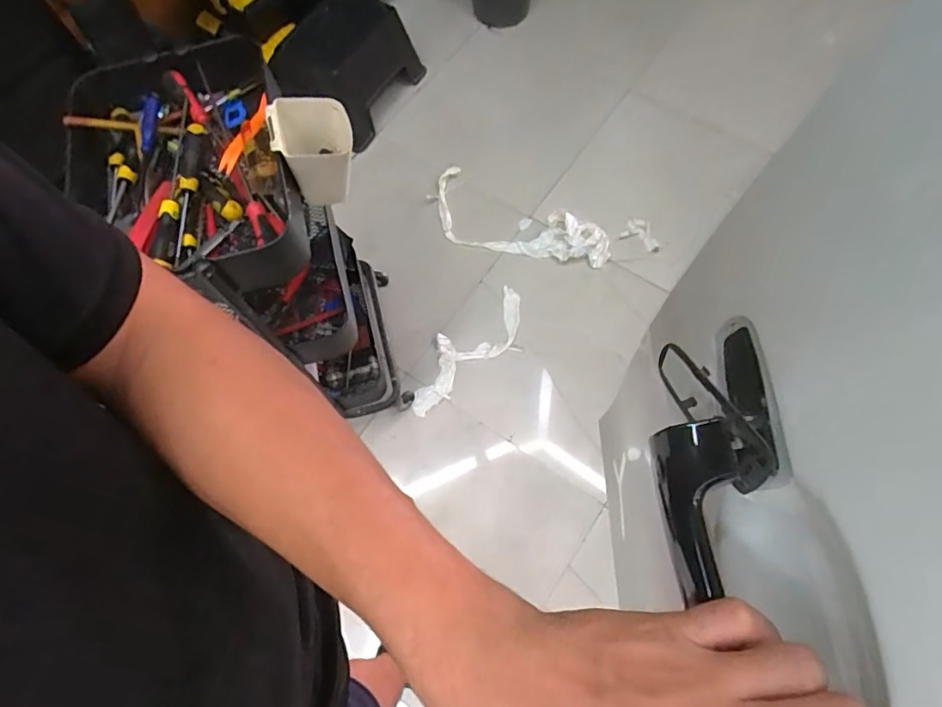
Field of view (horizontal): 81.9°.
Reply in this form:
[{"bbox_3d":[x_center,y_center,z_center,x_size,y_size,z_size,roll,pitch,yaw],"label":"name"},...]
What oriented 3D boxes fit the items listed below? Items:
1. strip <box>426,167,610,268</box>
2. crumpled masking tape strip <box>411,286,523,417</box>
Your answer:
[{"bbox_3d":[0.123,-0.379,1.605,0.579,0.074,0.235,29,73,15],"label":"strip"},{"bbox_3d":[-0.009,-0.011,1.488,0.426,0.023,0.159,-38,70,-10],"label":"crumpled masking tape strip"}]

